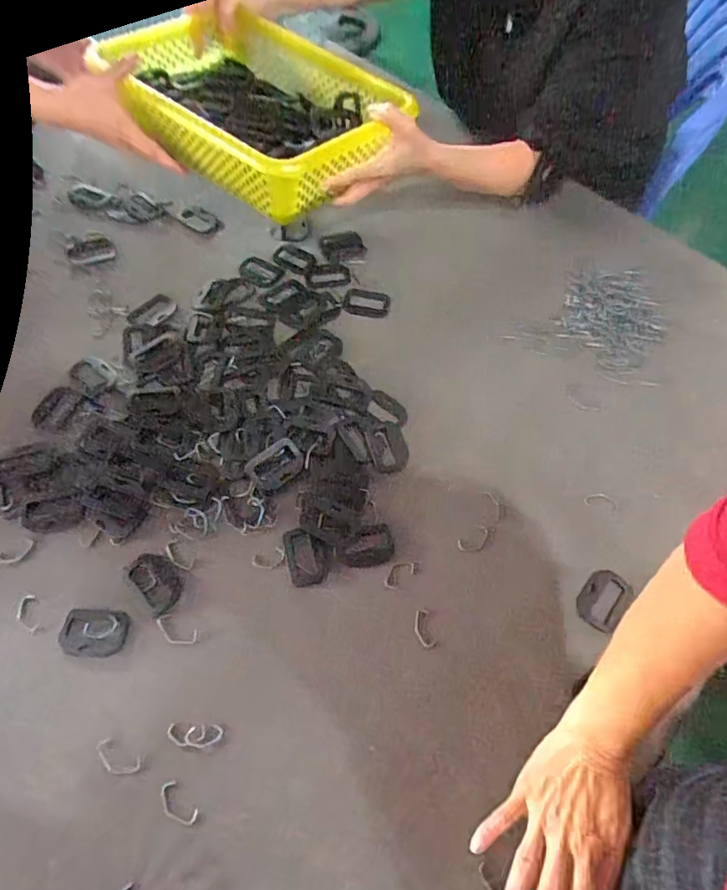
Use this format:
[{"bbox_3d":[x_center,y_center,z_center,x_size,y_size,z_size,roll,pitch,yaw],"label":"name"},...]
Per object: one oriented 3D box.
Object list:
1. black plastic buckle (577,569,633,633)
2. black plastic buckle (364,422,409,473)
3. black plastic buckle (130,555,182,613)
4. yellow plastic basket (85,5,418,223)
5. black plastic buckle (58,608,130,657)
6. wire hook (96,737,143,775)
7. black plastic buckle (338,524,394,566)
[{"bbox_3d":[0.246,0.158,0.535,0.044,0.007,0.064,38,67,14],"label":"black plastic buckle"},{"bbox_3d":[0.028,0.002,0.602,0.044,0.004,0.060,-12,65,-10],"label":"black plastic buckle"},{"bbox_3d":[-0.205,0.133,0.520,0.061,0.006,0.039,42,68,16],"label":"black plastic buckle"},{"bbox_3d":[-0.131,-0.417,0.643,0.319,0.089,0.228,37,67,14],"label":"yellow plastic basket"},{"bbox_3d":[-0.255,0.176,0.494,0.060,0.008,0.041,6,63,-1],"label":"black plastic buckle"},{"bbox_3d":[-0.212,0.270,0.449,0.042,0.004,0.021,24,64,8],"label":"wire hook"},{"bbox_3d":[0.003,0.106,0.549,0.057,0.004,0.039,-13,65,-10],"label":"black plastic buckle"}]

